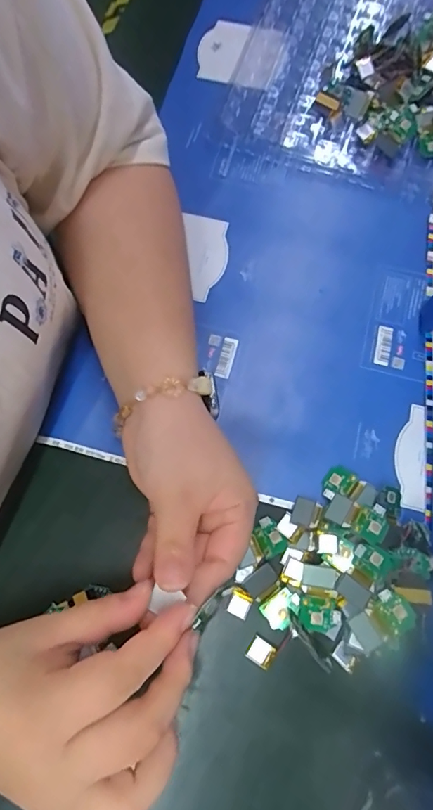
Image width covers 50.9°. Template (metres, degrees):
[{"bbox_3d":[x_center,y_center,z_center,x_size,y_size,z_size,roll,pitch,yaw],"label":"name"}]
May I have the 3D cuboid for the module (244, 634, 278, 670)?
[{"bbox_3d":[0.028,0.159,0.292,0.017,0.004,0.015,33,76,8],"label":"module"}]

